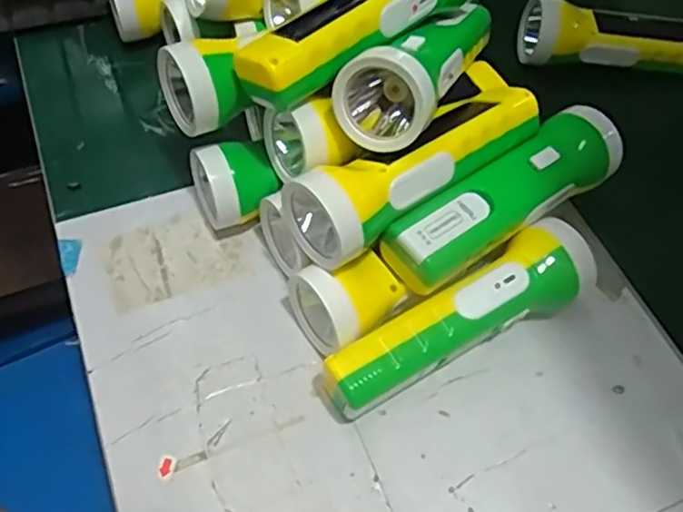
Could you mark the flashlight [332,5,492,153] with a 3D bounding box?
[{"bbox_3d":[0.060,-0.119,0.388,0.048,0.048,0.178,31,49,16],"label":"flashlight"}]

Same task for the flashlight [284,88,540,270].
[{"bbox_3d":[0.046,-0.057,0.366,0.164,0.040,0.044,-33,65,-22],"label":"flashlight"}]

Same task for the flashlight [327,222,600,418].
[{"bbox_3d":[0.070,0.035,0.375,0.174,0.046,0.044,-26,62,-19],"label":"flashlight"}]

